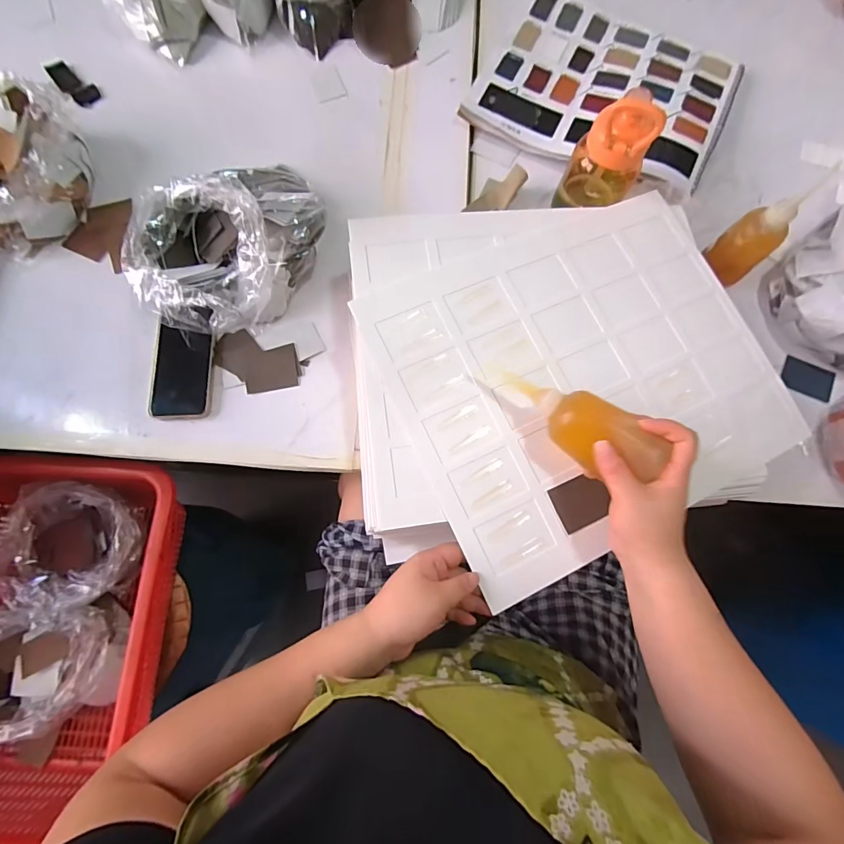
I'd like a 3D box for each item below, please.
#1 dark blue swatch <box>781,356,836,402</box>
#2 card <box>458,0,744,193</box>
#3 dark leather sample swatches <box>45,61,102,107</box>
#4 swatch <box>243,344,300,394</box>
[{"bbox_3d":[0.524,-0.059,0.583,0.066,0.008,0.040,24,92,9],"label":"dark blue swatch"},{"bbox_3d":[0.285,-0.519,0.643,0.357,0.032,0.304,27,79,7],"label":"card"},{"bbox_3d":[-0.550,-0.533,0.677,0.107,0.011,0.040,39,81,9],"label":"dark leather sample swatches"},{"bbox_3d":[-0.197,-0.070,0.562,0.065,0.005,0.059,-10,74,-6],"label":"swatch"}]

